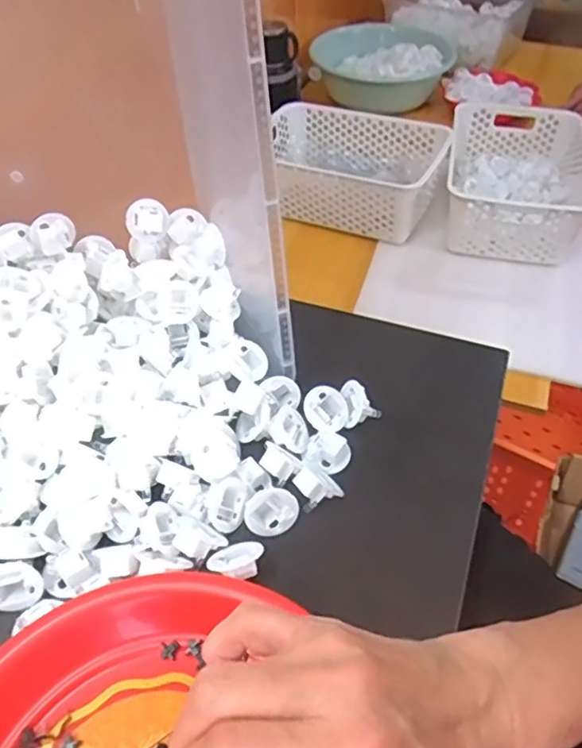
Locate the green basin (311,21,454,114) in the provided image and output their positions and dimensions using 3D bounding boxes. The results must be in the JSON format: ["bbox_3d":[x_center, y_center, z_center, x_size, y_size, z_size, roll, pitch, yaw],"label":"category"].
[{"bbox_3d":[0.200,-0.681,1.364,0.297,0.108,0.266,16,50,14],"label":"green basin"}]

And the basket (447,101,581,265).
[{"bbox_3d":[0.368,-0.328,1.017,0.206,0.123,0.320,8,49,7],"label":"basket"}]

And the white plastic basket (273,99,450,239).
[{"bbox_3d":[0.095,-0.352,1.043,0.314,0.107,0.212,16,50,14],"label":"white plastic basket"}]

